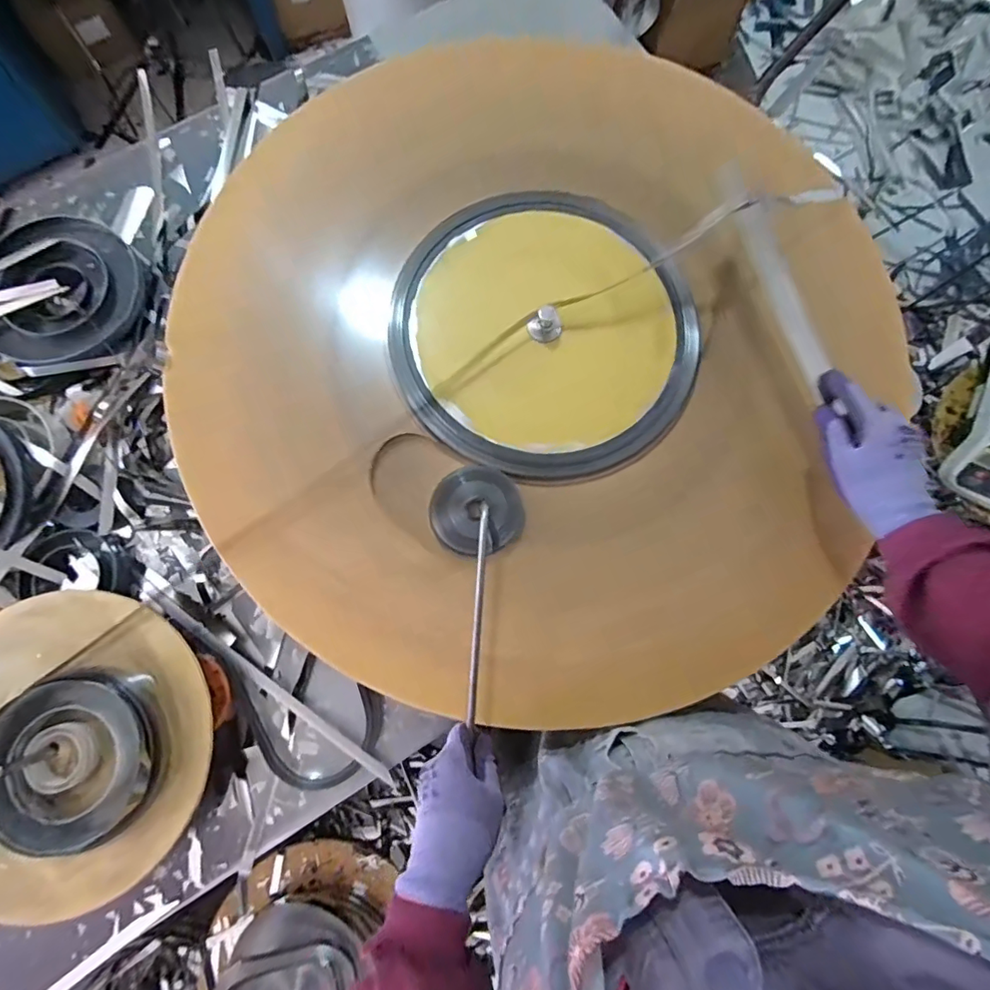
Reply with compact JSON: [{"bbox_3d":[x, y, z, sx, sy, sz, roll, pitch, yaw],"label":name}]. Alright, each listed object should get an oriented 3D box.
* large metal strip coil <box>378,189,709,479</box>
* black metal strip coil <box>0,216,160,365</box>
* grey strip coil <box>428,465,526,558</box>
[{"bbox_3d":[0.055,-0.179,0.540,0.334,0.027,0.327,0,80,-1],"label":"large metal strip coil"},{"bbox_3d":[-0.516,-0.255,0.585,0.197,0.037,0.198,0,80,-1],"label":"black metal strip coil"},{"bbox_3d":[-0.019,0.016,0.507,0.093,0.011,0.091,0,80,-1],"label":"grey strip coil"}]

